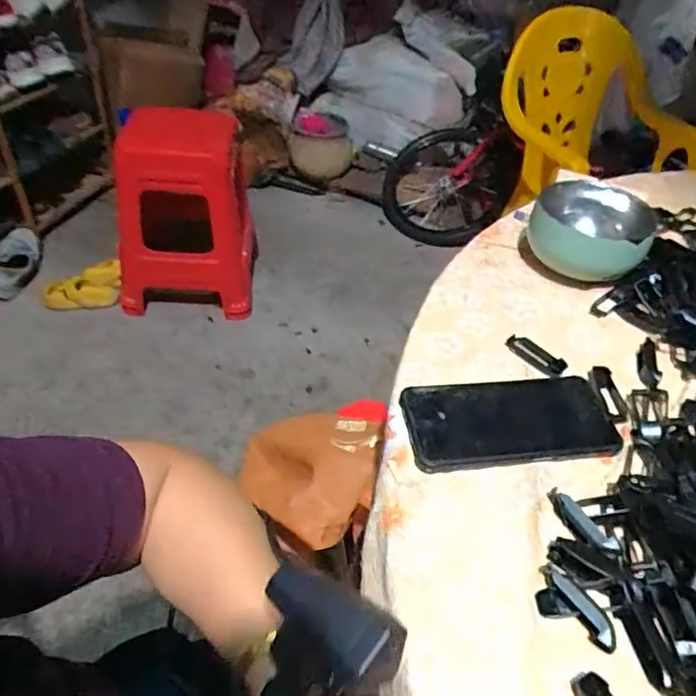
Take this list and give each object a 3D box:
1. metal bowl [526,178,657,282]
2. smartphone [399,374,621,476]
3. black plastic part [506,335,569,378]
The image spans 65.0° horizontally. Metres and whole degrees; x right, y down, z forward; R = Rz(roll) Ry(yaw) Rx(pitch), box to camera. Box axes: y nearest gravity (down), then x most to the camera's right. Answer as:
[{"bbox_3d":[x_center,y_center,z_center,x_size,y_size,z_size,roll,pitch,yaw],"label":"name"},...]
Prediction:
[{"bbox_3d":[0.260,-0.126,0.594,0.121,0.066,0.129,19,46,15],"label":"metal bowl"},{"bbox_3d":[0.130,0.056,0.437,0.166,0.015,0.077,-4,44,-8],"label":"smartphone"},{"bbox_3d":[0.169,0.007,0.494,0.022,0.010,0.057,-29,53,-30],"label":"black plastic part"}]

